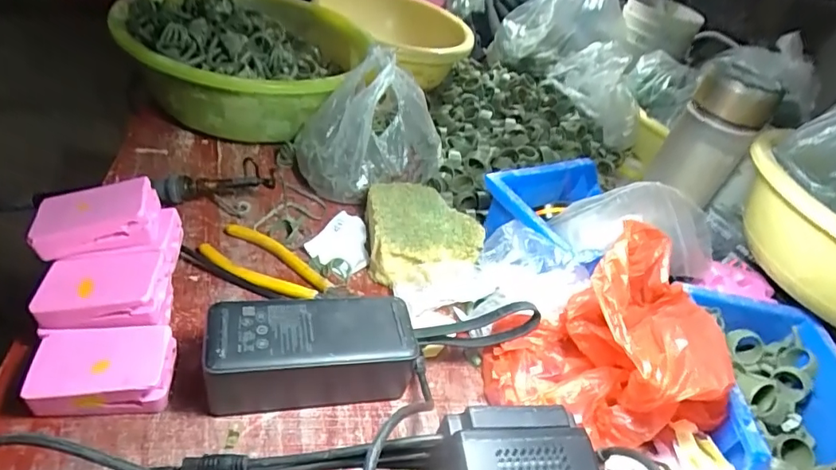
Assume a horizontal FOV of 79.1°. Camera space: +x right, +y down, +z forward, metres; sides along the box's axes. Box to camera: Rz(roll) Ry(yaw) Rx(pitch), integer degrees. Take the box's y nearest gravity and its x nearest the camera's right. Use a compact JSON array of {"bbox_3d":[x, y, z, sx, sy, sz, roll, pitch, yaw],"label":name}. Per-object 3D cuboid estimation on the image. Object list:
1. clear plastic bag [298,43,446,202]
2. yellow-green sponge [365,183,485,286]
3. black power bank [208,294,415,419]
[{"bbox_3d":[-0.046,-0.102,0.489,0.140,0.124,0.090,10,39,-6],"label":"clear plastic bag"},{"bbox_3d":[0.004,-0.001,0.457,0.104,0.037,0.117,10,39,-7],"label":"yellow-green sponge"},{"bbox_3d":[-0.068,0.074,0.330,0.128,0.043,0.055,1,41,-17],"label":"black power bank"}]

